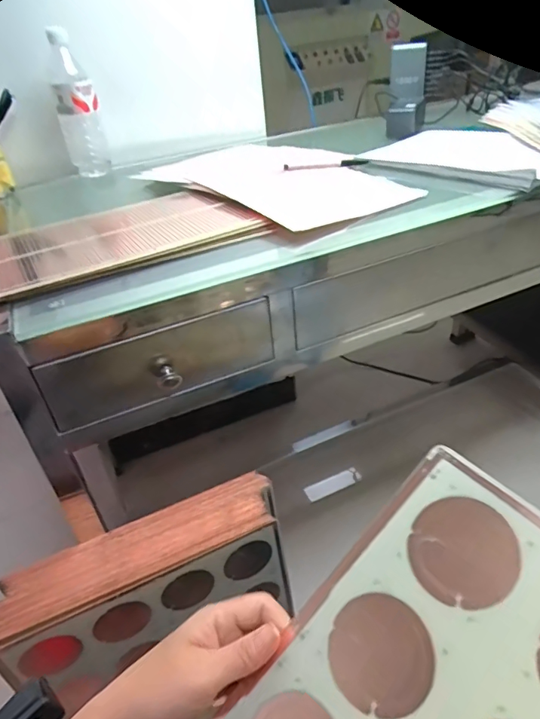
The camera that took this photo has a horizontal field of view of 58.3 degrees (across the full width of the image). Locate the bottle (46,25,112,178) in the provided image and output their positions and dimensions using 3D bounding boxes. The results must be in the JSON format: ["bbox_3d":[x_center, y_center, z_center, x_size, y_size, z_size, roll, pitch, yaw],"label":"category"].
[{"bbox_3d":[-0.327,-0.428,0.825,0.069,0.220,0.069,-18,36,-16],"label":"bottle"}]

